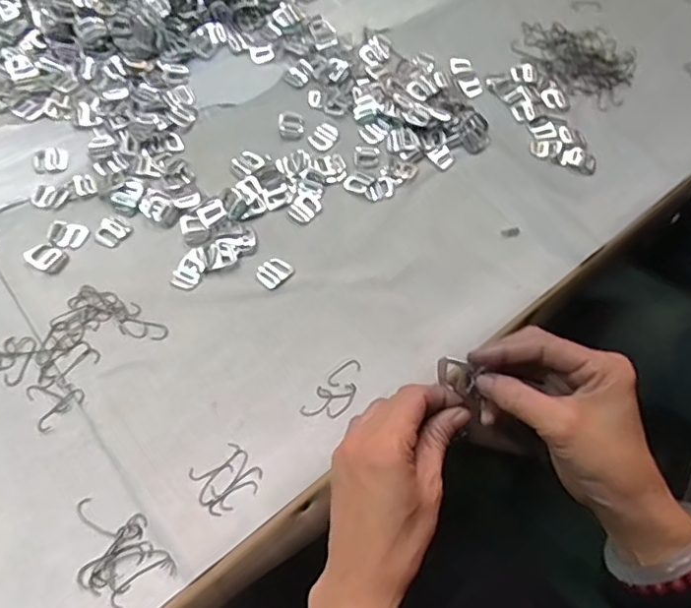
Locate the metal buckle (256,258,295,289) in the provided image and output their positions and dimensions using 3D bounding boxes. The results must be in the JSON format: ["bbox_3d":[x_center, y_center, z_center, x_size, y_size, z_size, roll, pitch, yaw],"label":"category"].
[{"bbox_3d":[-0.068,-0.032,0.530,0.032,0.004,0.025,-41,73,-20],"label":"metal buckle"}]

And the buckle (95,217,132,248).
[{"bbox_3d":[-0.226,-0.070,0.538,0.029,0.004,0.029,26,66,9],"label":"buckle"}]

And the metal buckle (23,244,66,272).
[{"bbox_3d":[-0.282,-0.044,0.524,0.036,0.004,0.025,28,66,10],"label":"metal buckle"}]

